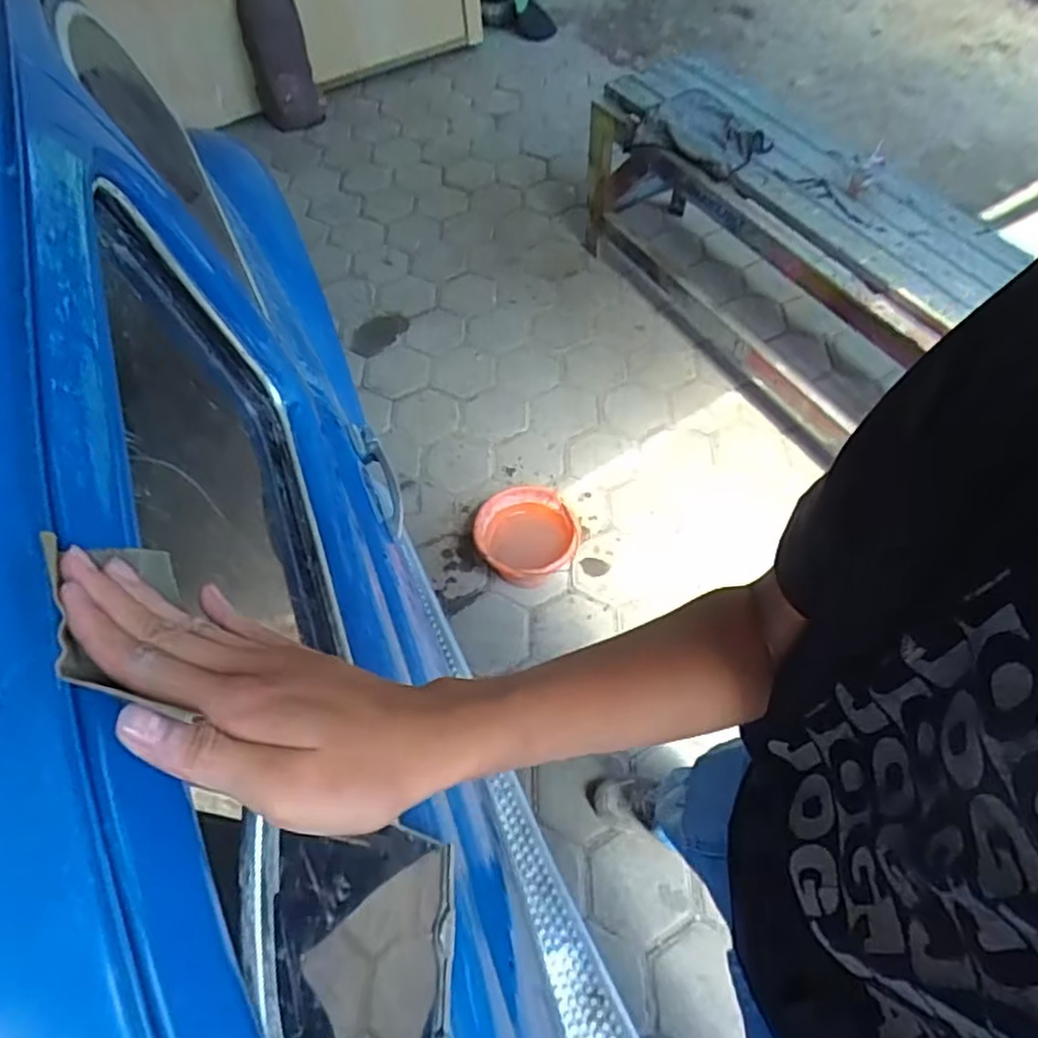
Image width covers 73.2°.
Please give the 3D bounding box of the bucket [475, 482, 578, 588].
[{"bbox_3d":[0.015,0.046,1.715,0.244,0.160,0.234,-1,56,2],"label":"bucket"}]

